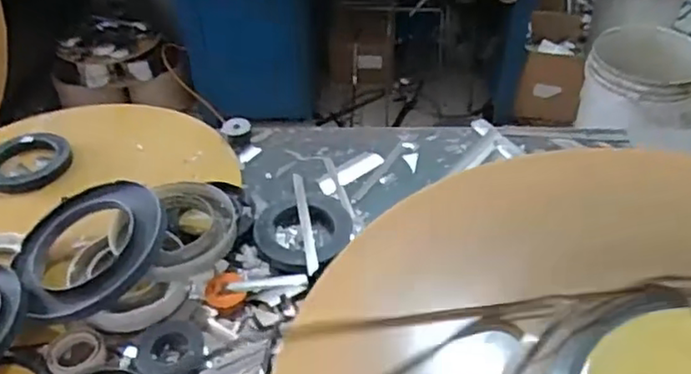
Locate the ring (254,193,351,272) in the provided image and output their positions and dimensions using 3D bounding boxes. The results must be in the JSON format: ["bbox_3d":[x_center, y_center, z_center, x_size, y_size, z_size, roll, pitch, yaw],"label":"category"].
[{"bbox_3d":[-0.052,0.054,0.809,0.118,0.020,0.140,-2,42,0],"label":"ring"}]

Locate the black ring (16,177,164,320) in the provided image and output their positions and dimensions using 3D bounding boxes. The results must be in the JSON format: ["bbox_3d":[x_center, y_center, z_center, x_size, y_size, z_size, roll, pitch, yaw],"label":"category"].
[{"bbox_3d":[-0.290,0.063,0.735,0.171,0.023,0.175,-36,50,-10],"label":"black ring"}]

